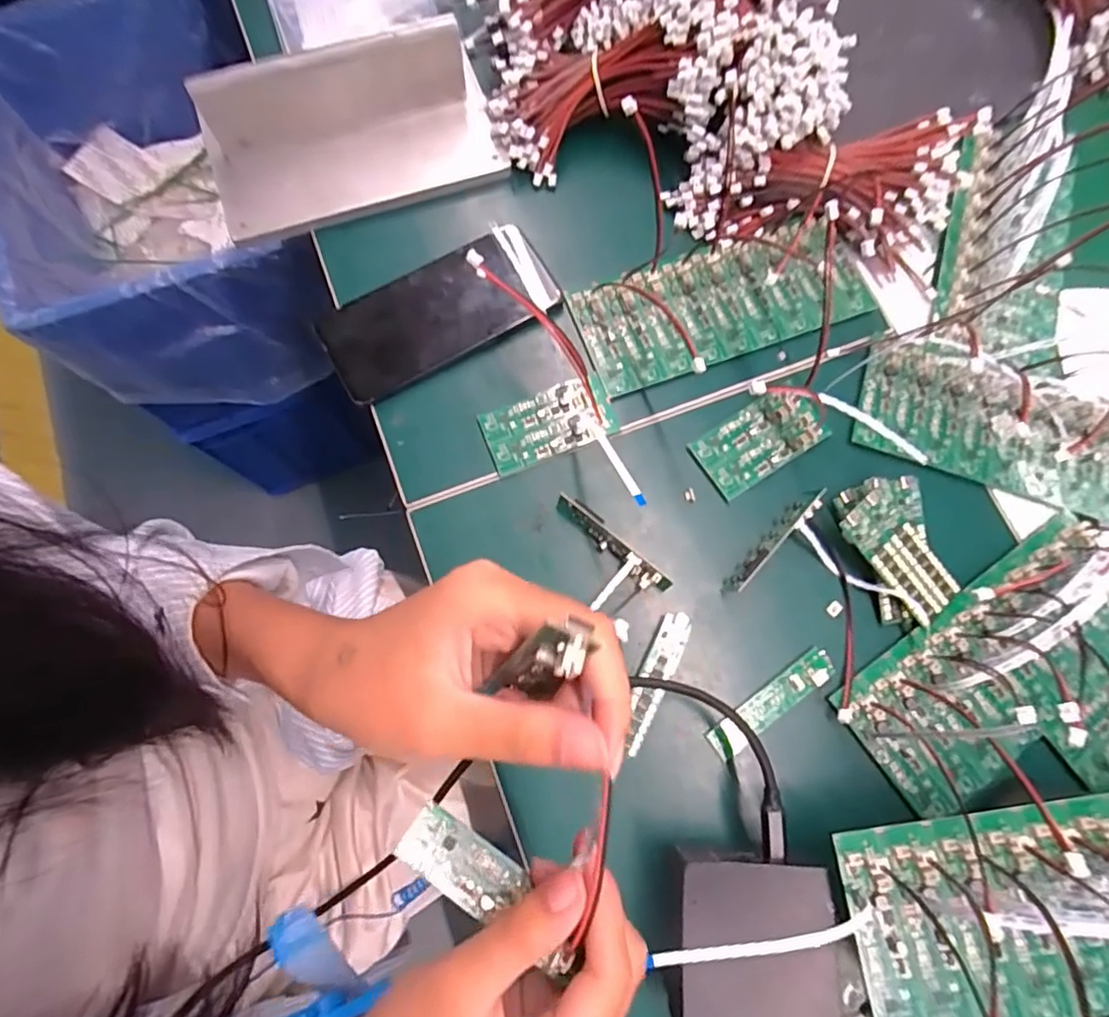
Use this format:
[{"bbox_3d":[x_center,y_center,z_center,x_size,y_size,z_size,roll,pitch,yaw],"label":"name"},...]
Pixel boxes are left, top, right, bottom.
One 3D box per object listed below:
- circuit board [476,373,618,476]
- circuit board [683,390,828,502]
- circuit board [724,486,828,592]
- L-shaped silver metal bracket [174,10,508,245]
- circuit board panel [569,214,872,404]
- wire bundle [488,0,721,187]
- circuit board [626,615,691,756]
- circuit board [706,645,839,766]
[{"bbox_3d":[-0.003,-0.053,0.376,0.082,0.009,0.043,-20,76,-7],"label":"circuit board"},{"bbox_3d":[0.130,-0.044,0.373,0.080,0.011,0.044,-32,78,-9],"label":"circuit board"},{"bbox_3d":[0.132,0.020,0.353,0.012,0.023,0.077,44,78,10],"label":"circuit board"},{"bbox_3d":[-0.139,-0.254,0.398,0.200,0.057,0.085,-23,77,-8],"label":"L-shaped silver metal bracket"},{"bbox_3d":[0.114,-0.141,0.398,0.194,0.019,0.077,-19,76,-6],"label":"circuit board panel"},{"bbox_3d":[0.034,-0.286,0.407,0.158,0.050,0.073,-11,74,14],"label":"wire bundle"},{"bbox_3d":[0.056,0.099,0.338,0.018,0.013,0.081,25,76,5],"label":"circuit board"},{"bbox_3d":[0.124,0.111,0.336,0.082,0.009,0.019,-34,78,-10],"label":"circuit board"}]

